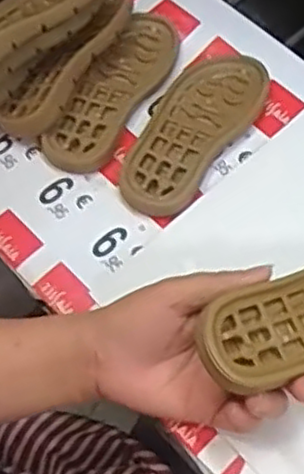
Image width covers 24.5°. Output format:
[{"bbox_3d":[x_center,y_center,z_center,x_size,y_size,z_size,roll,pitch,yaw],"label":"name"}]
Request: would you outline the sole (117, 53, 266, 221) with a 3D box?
[{"bbox_3d":[0.030,-0.077,0.501,0.063,0.021,0.142,30,70,14],"label":"sole"}]

